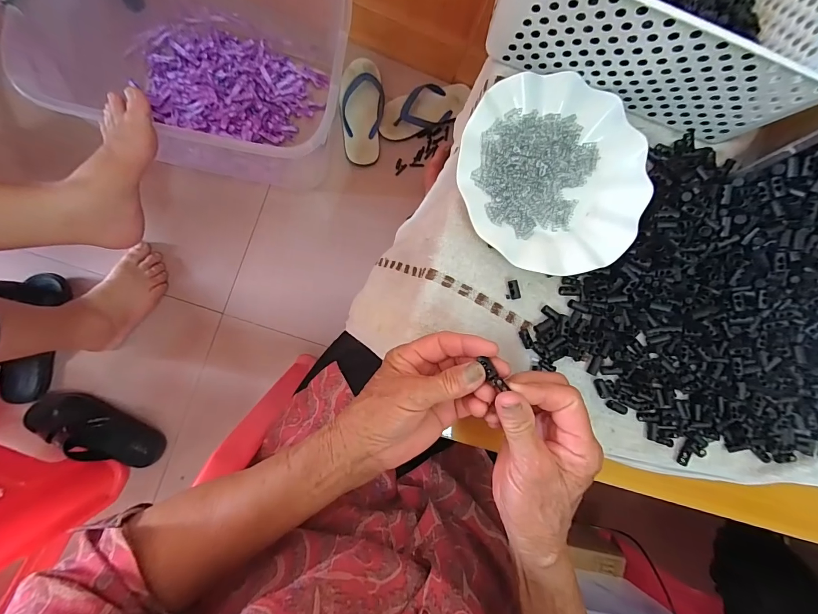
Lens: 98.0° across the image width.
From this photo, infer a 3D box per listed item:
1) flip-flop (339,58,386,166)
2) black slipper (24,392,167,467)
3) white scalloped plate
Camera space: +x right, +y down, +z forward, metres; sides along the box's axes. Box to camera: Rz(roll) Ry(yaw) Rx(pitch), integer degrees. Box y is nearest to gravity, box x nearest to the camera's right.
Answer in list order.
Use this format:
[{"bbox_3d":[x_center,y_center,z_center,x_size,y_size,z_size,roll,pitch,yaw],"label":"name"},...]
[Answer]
[{"bbox_3d":[-0.107,-0.443,0.807,0.094,0.040,0.226,3,89,-8],"label":"flip-flop"},{"bbox_3d":[-0.622,0.250,0.717,0.236,0.062,0.100,36,85,-6],"label":"black slipper"},{"bbox_3d":[0.136,-0.125,0.336,0.179,0.022,0.174,0,90,-8],"label":"white scalloped plate"}]

